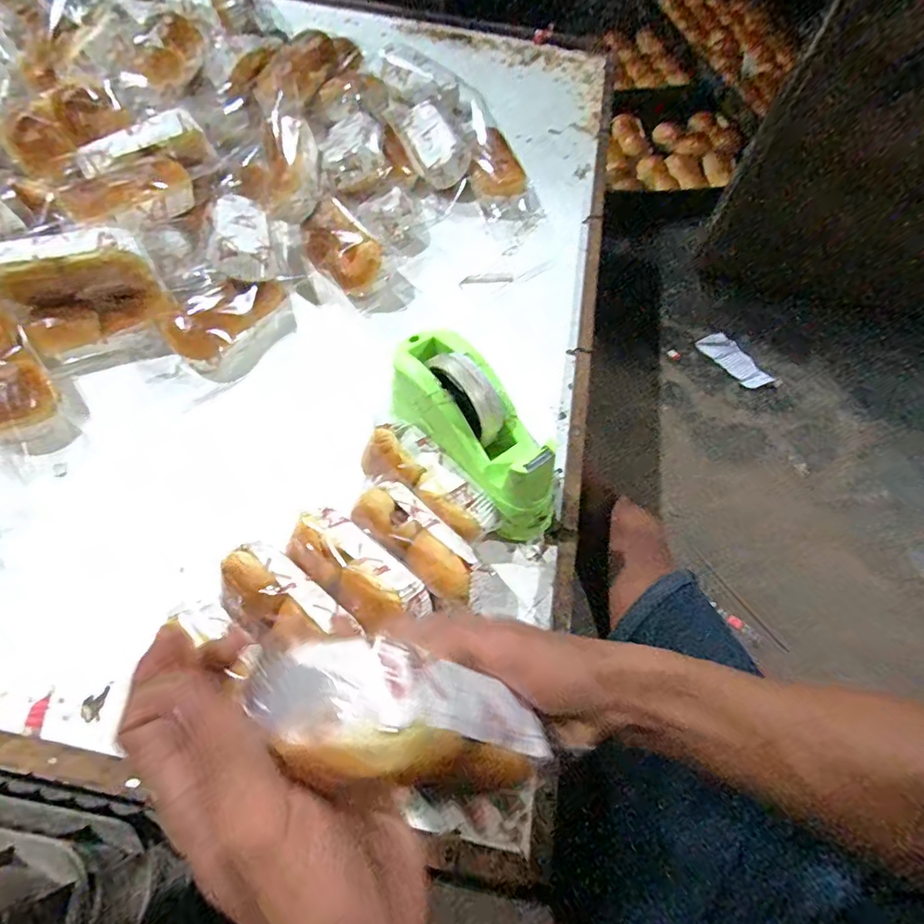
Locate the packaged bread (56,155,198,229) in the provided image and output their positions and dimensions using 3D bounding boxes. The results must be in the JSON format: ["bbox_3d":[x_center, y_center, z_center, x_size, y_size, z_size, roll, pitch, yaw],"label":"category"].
[{"bbox_3d":[-0.364,-0.292,0.571,0.065,0.049,0.139,31,50,12],"label":"packaged bread"}]

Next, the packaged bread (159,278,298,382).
[{"bbox_3d":[-0.250,-0.155,0.574,0.078,0.060,0.137,31,64,12],"label":"packaged bread"}]

